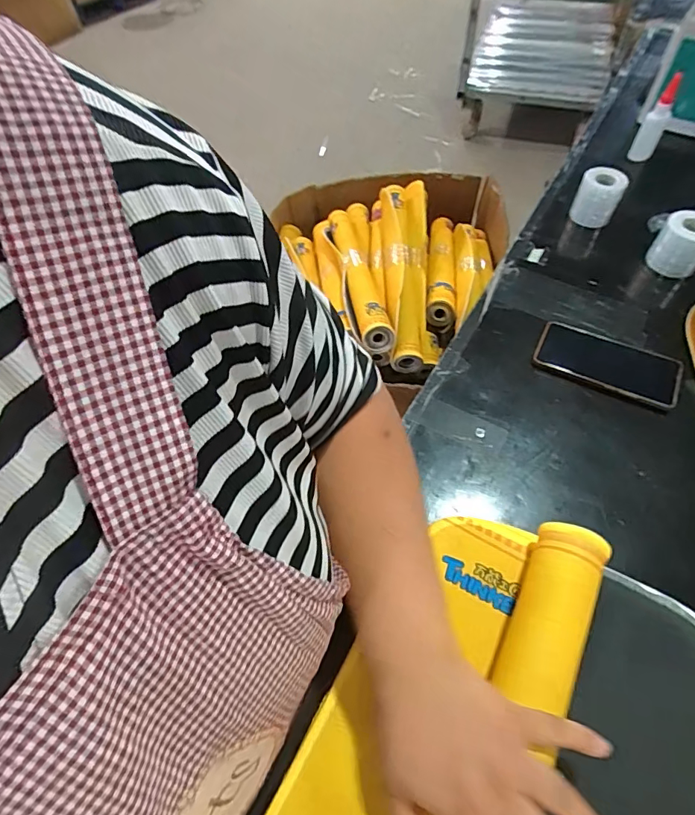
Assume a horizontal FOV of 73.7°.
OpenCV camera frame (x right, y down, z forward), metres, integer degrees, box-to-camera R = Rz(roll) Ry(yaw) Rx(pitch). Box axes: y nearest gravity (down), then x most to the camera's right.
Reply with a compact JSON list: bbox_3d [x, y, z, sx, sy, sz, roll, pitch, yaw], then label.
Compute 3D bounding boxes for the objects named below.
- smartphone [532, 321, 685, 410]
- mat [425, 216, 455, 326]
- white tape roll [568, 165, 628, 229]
[{"bbox_3d":[0.330,-0.058,0.589,0.168,0.011,0.087,26,62,16],"label":"smartphone"},{"bbox_3d":[0.224,-0.354,1.121,0.064,0.070,0.508,7,42,6],"label":"mat"},{"bbox_3d":[0.390,-0.329,0.722,0.061,0.069,0.061,-1,58,1],"label":"white tape roll"}]

